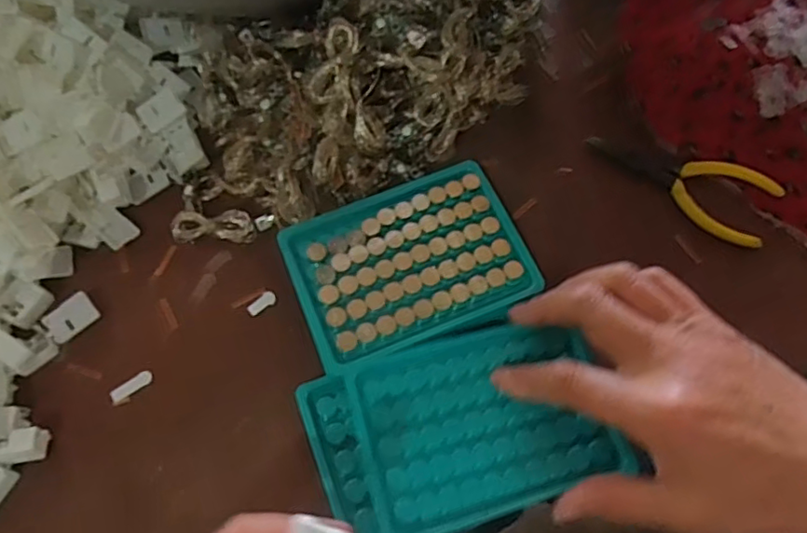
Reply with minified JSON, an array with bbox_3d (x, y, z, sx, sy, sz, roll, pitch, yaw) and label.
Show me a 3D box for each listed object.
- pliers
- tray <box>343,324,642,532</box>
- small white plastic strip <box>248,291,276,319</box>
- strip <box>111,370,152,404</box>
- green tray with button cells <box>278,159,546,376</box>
[{"bbox_3d":[0.181,-0.060,0.383,0.118,0.016,0.047,34,71,12],"label":"pliers"},{"bbox_3d":[0.043,0.080,0.309,0.130,0.009,0.092,-15,71,-7],"label":"tray"},{"bbox_3d":[-0.086,0.022,0.356,0.018,0.004,0.009,-42,76,-15],"label":"small white plastic strip"},{"bbox_3d":[-0.155,0.068,0.335,0.023,0.004,0.008,-36,75,-13],"label":"strip"},{"bbox_3d":[0.002,-0.004,0.346,0.131,0.013,0.095,-20,69,-9],"label":"green tray with button cells"}]

